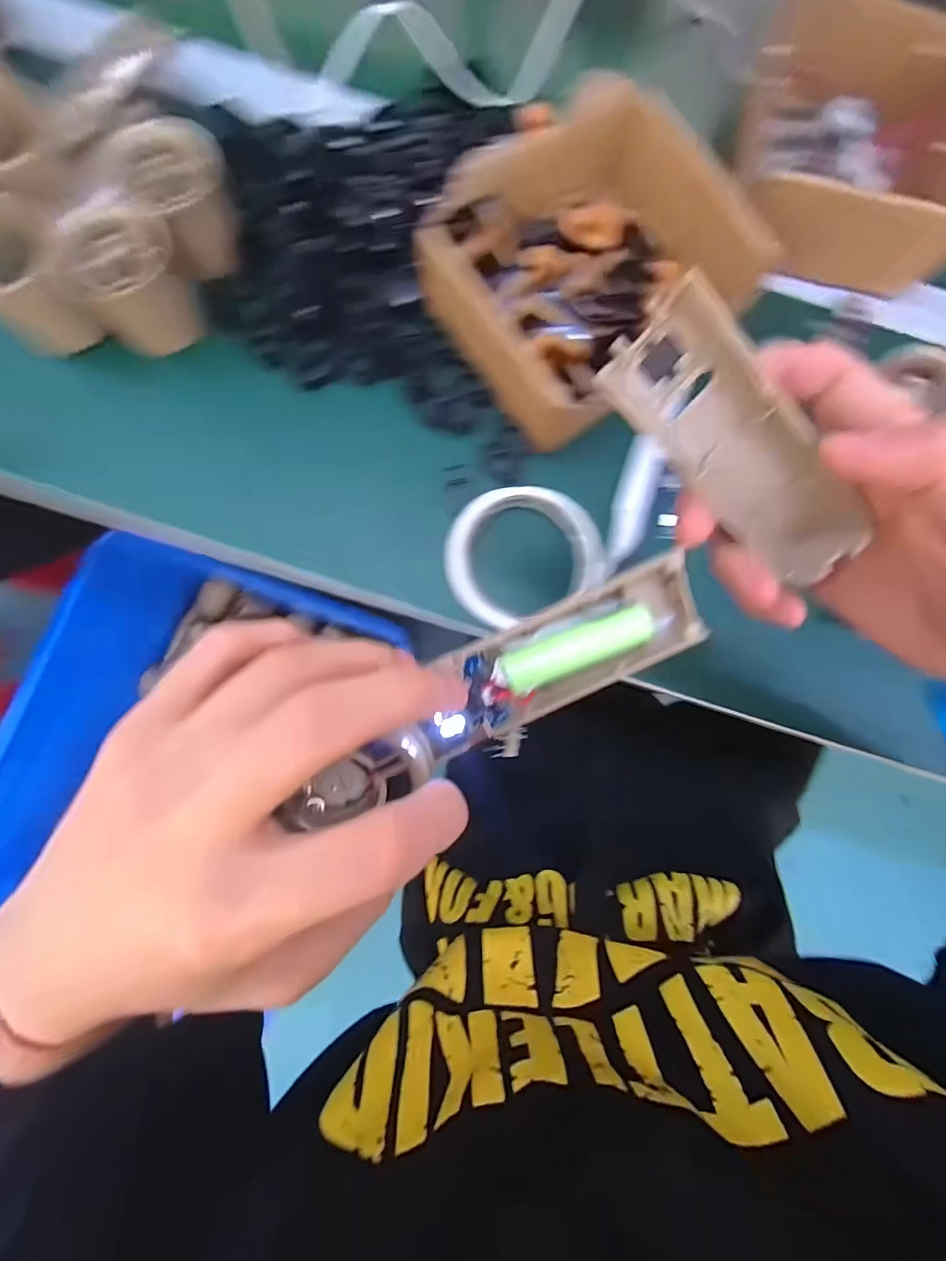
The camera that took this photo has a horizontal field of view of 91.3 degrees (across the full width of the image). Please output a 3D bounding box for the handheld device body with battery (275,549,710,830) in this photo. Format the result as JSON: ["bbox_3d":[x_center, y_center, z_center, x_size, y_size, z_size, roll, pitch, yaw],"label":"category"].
[{"bbox_3d":[0.011,0.021,0.155,0.145,0.021,0.037,-30,87,-6],"label":"handheld device body with battery"}]

